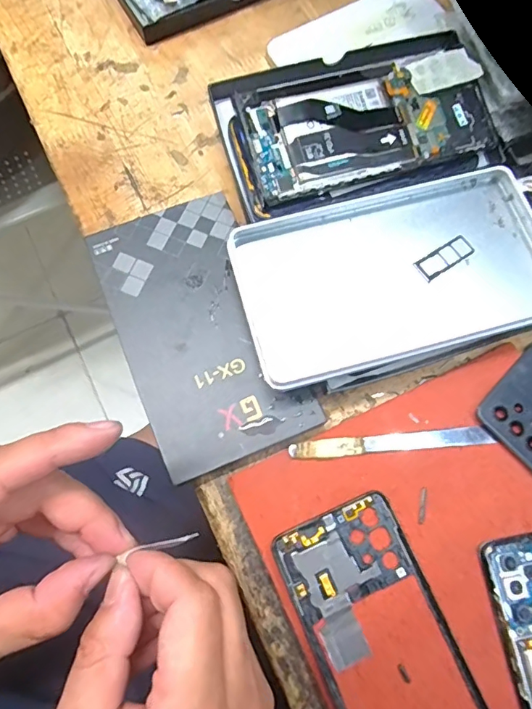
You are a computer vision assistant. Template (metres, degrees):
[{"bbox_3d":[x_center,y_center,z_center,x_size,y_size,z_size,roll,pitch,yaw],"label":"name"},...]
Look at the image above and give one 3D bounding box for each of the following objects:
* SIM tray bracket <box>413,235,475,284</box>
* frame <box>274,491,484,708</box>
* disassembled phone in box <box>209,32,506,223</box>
[{"bbox_3d":[0.108,-0.059,0.288,0.038,0.004,0.015,-33,78,-10],"label":"SIM tray bracket"},{"bbox_3d":[0.065,0.161,0.258,0.072,0.005,0.157,-22,76,-7],"label":"frame"},{"bbox_3d":[0.059,-0.146,0.320,0.168,0.042,0.092,-16,76,-6],"label":"disassembled phone in box"}]

